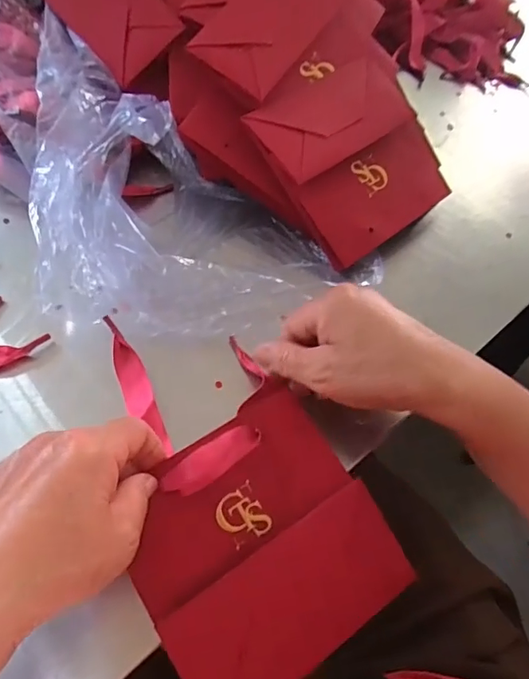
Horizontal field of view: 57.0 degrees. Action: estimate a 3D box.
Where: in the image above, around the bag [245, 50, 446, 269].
[{"bbox_3d":[0.083,-0.156,0.407,0.159,0.013,0.139,-37,95,-25],"label":"bag"}]

